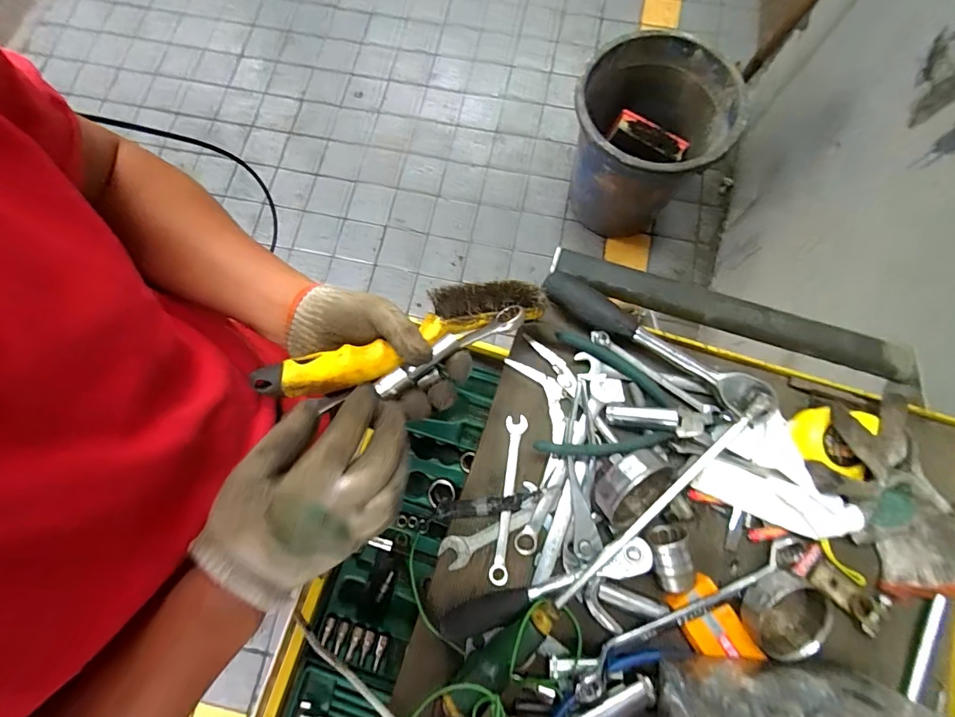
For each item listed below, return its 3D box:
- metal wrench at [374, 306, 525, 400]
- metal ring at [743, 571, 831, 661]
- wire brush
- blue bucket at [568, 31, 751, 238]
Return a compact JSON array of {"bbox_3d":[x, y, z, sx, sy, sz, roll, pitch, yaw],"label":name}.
[{"bbox_3d":[-0.021,-0.008,0.376,0.137,0.017,0.020,-29,78,-15],"label":"metal wrench"},{"bbox_3d":[0.261,0.218,0.377,0.068,0.036,0.068,37,80,8],"label":"metal ring"},{"bbox_3d":[-0.051,-0.022,0.375,0.252,0.033,0.046,-24,77,-22],"label":"wire brush"},{"bbox_3d":[0.471,-0.626,1.356,0.400,0.445,0.402,0,77,1],"label":"blue bucket"}]

